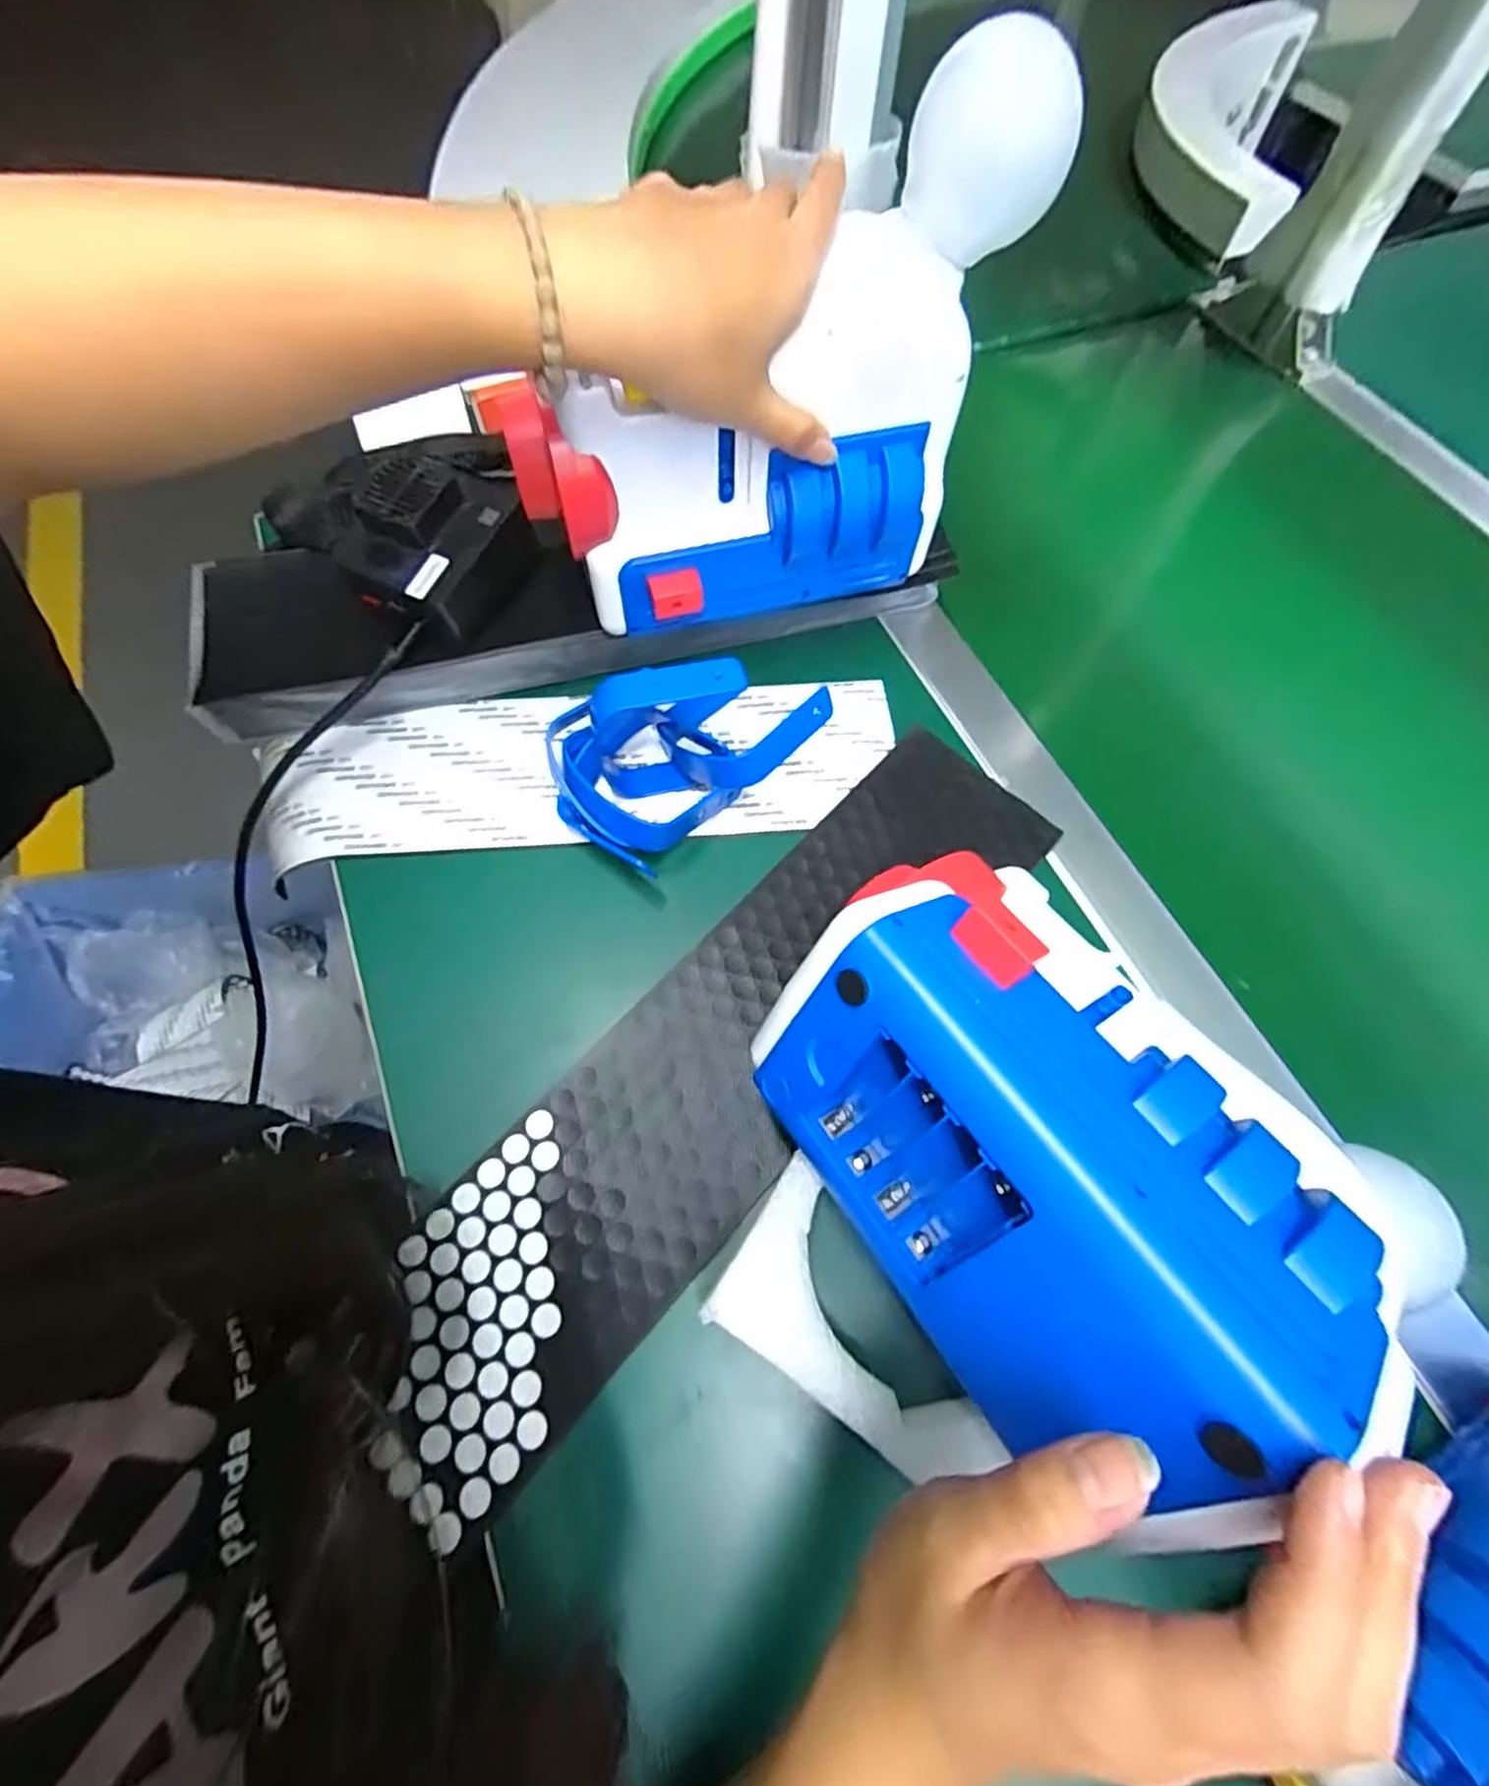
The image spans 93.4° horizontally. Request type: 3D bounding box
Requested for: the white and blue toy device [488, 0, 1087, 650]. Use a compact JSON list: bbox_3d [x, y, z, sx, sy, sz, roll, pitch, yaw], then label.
[{"bbox_3d":[0.011,-0.214,0.303,0.218,0.182,0.068,-17,67,-10],"label":"white and blue toy device"}]

